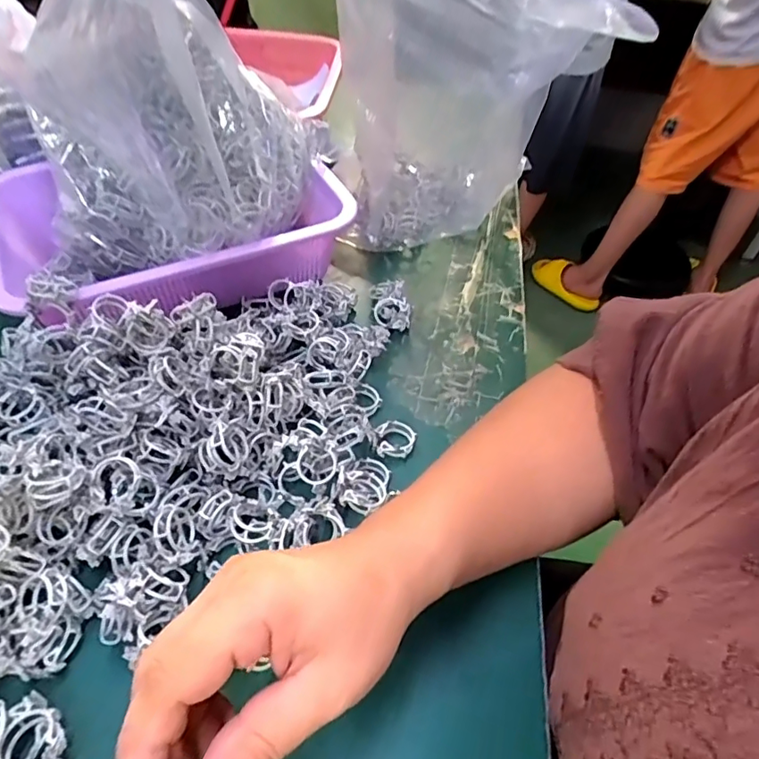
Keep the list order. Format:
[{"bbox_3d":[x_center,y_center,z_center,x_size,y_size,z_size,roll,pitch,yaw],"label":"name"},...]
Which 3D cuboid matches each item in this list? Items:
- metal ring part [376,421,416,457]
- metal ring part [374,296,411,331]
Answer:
[{"bbox_3d":[0.011,0.039,0.363,0.027,0.011,0.029,2,48,-2],"label":"metal ring part"},{"bbox_3d":[0.010,-0.054,0.437,0.031,0.006,0.026,10,90,23],"label":"metal ring part"}]

